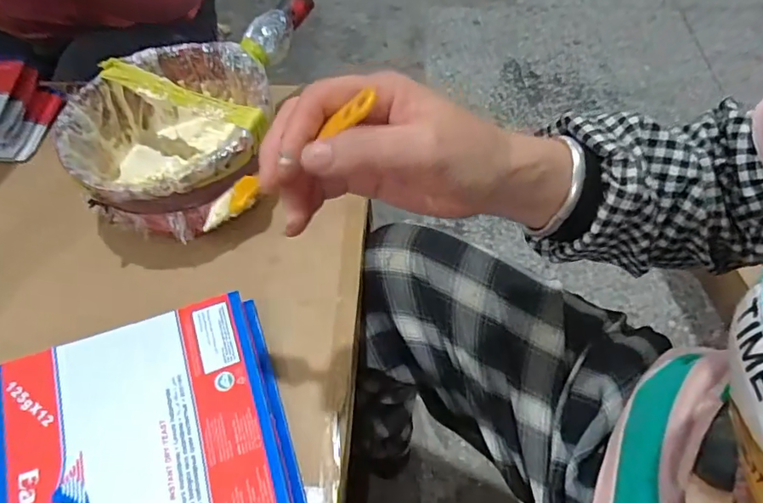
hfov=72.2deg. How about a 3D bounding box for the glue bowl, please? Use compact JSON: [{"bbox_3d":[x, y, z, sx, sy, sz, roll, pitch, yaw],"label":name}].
[{"bbox_3d":[-0.197,-0.112,0.506,0.177,0.082,0.193,0,53,0],"label":"glue bowl"}]

